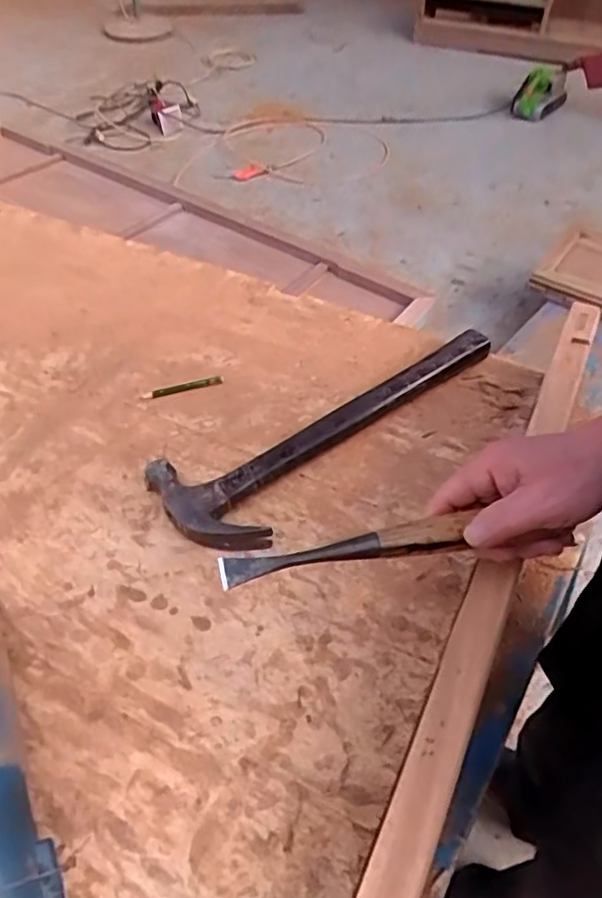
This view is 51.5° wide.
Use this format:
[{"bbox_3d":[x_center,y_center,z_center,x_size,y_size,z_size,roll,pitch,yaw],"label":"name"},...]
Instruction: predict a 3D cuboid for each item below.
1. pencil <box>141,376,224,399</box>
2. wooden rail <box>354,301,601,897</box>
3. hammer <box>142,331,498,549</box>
[{"bbox_3d":[-0.132,-0.069,0.703,0.092,0.006,0.011,-16,53,-14],"label":"pencil"},{"bbox_3d":[0.129,0.108,0.432,0.031,0.018,0.709,22,53,16],"label":"wooden rail"},{"bbox_3d":[0.055,-0.018,0.647,0.410,0.034,0.118,-27,56,-22],"label":"hammer"}]

